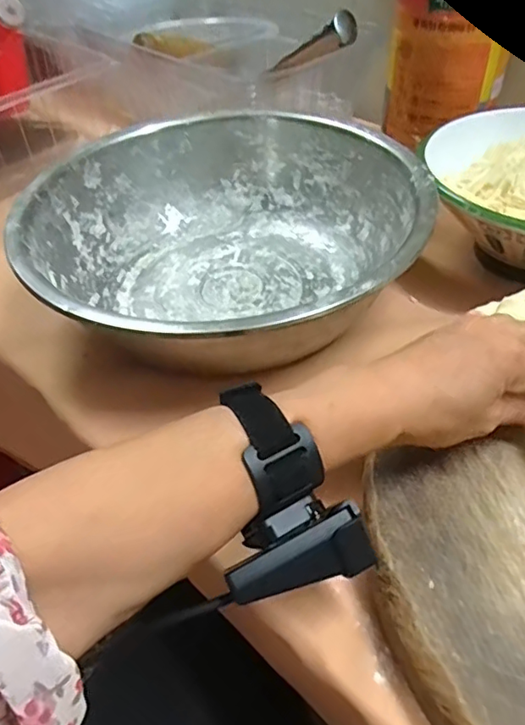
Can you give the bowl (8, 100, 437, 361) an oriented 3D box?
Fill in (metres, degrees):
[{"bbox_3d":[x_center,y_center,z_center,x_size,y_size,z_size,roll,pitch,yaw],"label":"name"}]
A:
[{"bbox_3d":[-0.031,-0.101,0.494,0.325,0.107,0.327,-2,45,2],"label":"bowl"}]

